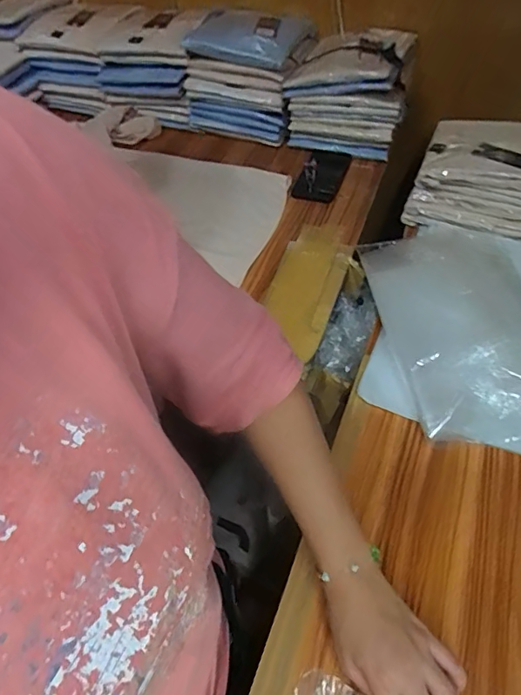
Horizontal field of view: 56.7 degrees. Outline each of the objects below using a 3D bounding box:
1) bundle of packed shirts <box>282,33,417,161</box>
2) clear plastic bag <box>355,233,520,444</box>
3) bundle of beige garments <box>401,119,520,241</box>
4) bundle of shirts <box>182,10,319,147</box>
[{"bbox_3d":[0.188,-0.543,1.008,0.225,0.155,0.263,11,50,12],"label":"bundle of packed shirts"},{"bbox_3d":[0.257,-0.039,0.622,0.199,0.063,0.332,-14,55,8],"label":"clear plastic bag"},{"bbox_3d":[0.392,-0.288,0.804,0.262,0.098,0.219,12,51,13],"label":"bundle of beige garments"},{"bbox_3d":[-0.022,-0.608,1.052,0.233,0.191,0.247,12,50,12],"label":"bundle of shirts"}]

